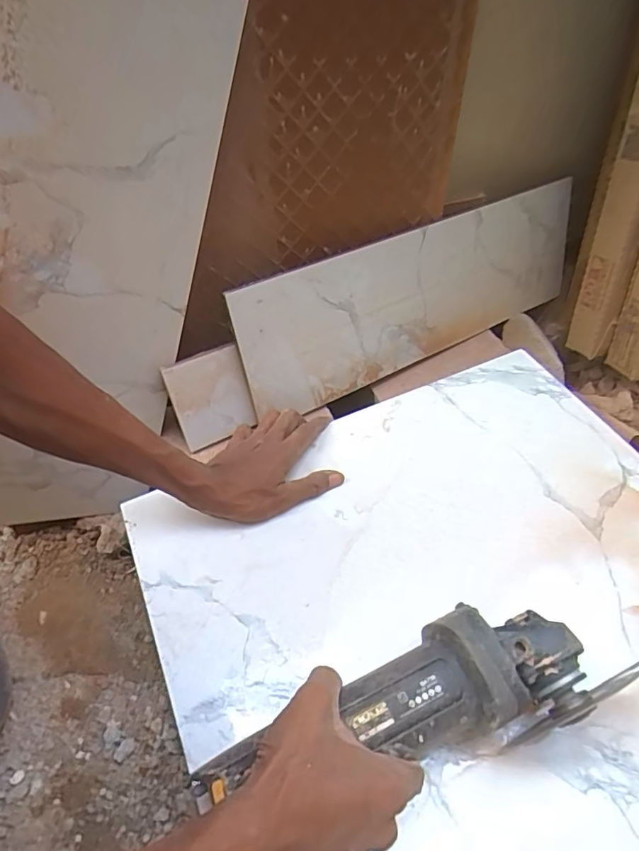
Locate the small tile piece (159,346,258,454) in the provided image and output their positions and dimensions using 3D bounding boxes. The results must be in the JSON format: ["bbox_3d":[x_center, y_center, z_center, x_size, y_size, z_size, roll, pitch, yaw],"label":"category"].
[{"bbox_3d":[-0.112,-0.029,0.530,0.077,0.097,0.004,-23,30,-19],"label":"small tile piece"}]

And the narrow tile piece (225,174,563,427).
[{"bbox_3d":[0.123,-0.151,0.605,0.466,0.164,0.015,-25,38,-19],"label":"narrow tile piece"}]

